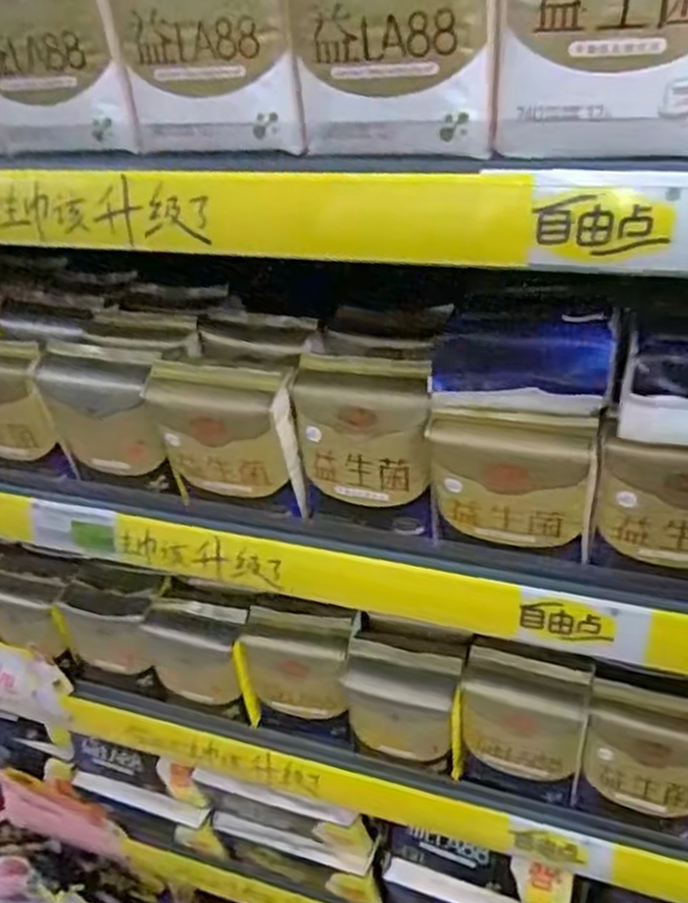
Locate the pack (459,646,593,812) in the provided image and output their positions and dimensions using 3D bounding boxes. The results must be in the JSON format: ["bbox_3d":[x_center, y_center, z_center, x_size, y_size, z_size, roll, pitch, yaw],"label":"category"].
[{"bbox_3d":[0.138,0.220,0.587,0.090,0.116,0.048,10,36,22],"label":"pack"}]

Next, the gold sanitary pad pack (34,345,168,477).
[{"bbox_3d":[-0.157,-0.026,0.513,0.092,0.083,0.034,10,36,22],"label":"gold sanitary pad pack"}]

